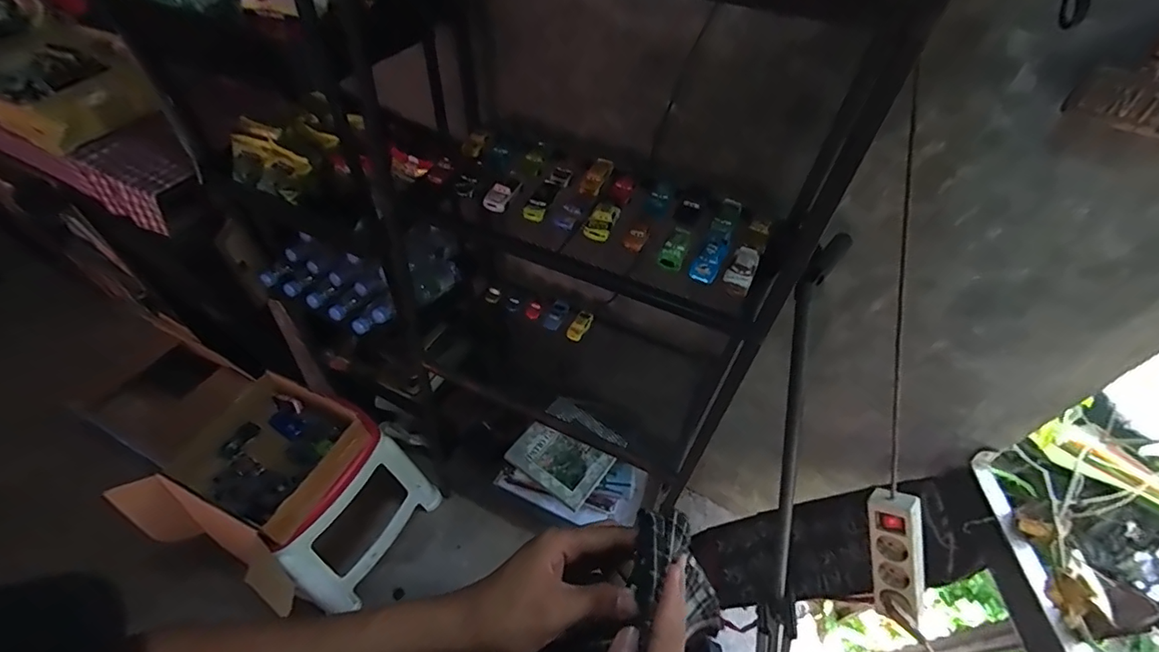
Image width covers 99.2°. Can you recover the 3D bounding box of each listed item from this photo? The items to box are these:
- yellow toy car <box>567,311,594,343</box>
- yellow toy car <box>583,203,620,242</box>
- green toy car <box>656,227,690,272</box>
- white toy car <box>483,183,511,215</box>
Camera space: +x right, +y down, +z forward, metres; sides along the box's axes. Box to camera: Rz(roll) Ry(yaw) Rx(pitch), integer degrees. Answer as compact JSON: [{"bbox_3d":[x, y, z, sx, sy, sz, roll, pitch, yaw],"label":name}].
[{"bbox_3d":[0.002,0.000,1.099,0.032,0.026,0.075,30,75,19],"label":"yellow toy car"},{"bbox_3d":[0.035,-0.156,0.721,0.037,0.024,0.072,20,52,12],"label":"yellow toy car"},{"bbox_3d":[0.133,-0.112,0.692,0.034,0.021,0.079,15,51,8],"label":"green toy car"},{"bbox_3d":[-0.125,-0.195,0.750,0.036,0.021,0.046,15,51,8],"label":"white toy car"}]

